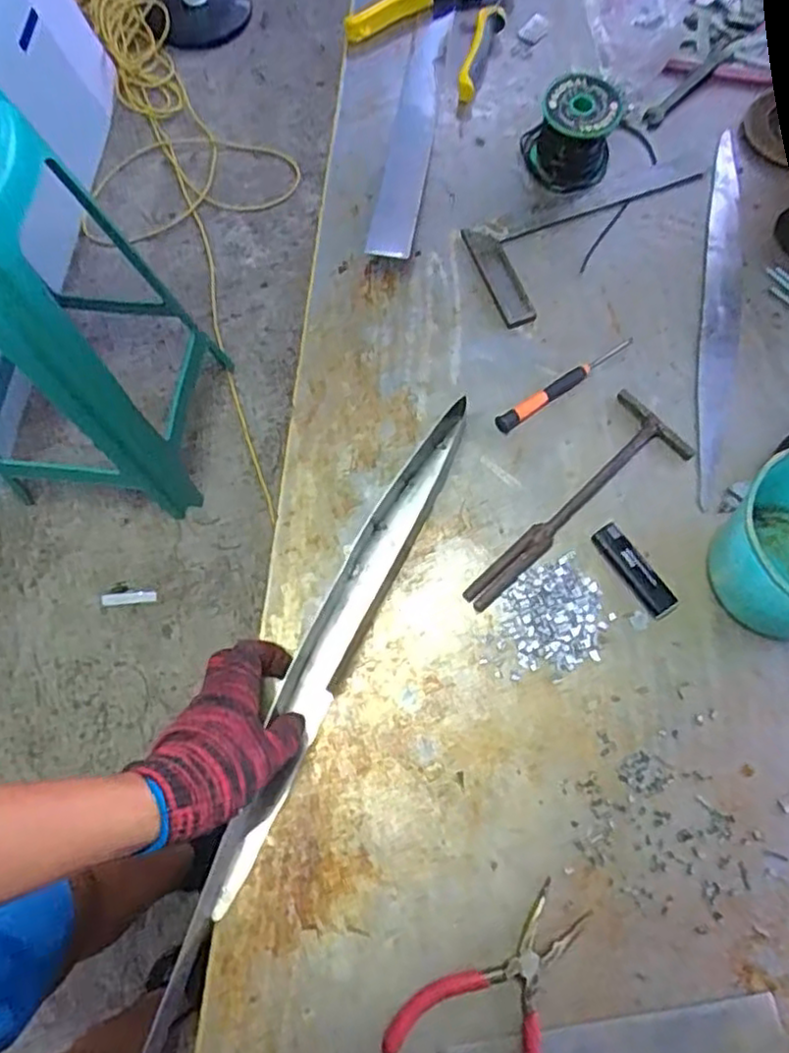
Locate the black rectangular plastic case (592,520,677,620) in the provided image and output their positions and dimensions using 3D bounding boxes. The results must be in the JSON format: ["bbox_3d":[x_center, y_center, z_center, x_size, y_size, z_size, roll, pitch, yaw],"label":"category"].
[{"bbox_3d":[0.189,0.034,0.550,0.023,0.009,0.081,-35,74,-9],"label":"black rectangular plastic case"}]

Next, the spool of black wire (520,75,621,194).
[{"bbox_3d":[0.165,-0.367,0.649,0.079,0.065,0.086,-1,72,2],"label":"spool of black wire"}]

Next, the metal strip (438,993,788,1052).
[{"bbox_3d":[0.142,0.342,0.455,0.222,0.008,0.038,-8,68,-2],"label":"metal strip"}]

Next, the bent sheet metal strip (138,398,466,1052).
[{"bbox_3d":[-0.077,0.163,0.518,0.048,0.044,0.594,23,77,5],"label":"bent sheet metal strip"}]

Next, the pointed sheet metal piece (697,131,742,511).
[{"bbox_3d":[0.296,-0.197,0.635,0.035,0.004,0.377,12,72,-4],"label":"pointed sheet metal piece"}]

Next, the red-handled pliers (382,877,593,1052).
[{"bbox_3d":[0.070,0.308,0.462,0.096,0.013,0.144,32,76,12],"label":"red-handled pliers"}]

